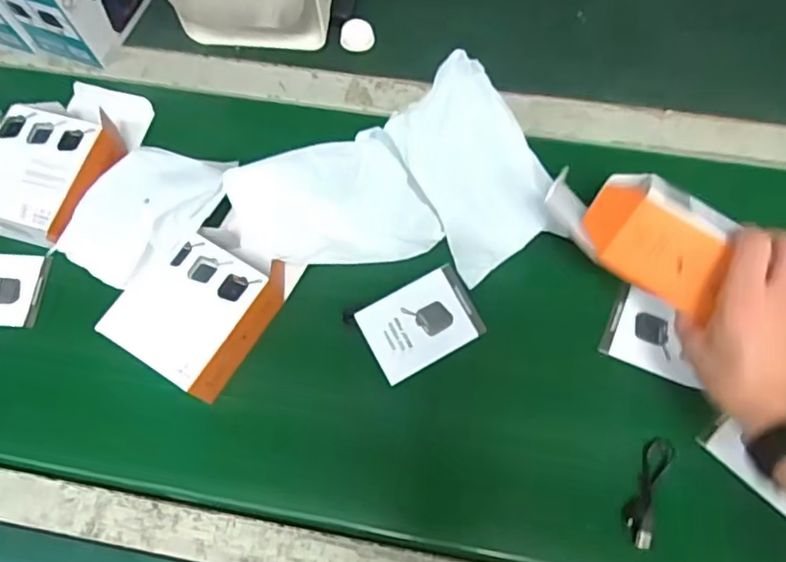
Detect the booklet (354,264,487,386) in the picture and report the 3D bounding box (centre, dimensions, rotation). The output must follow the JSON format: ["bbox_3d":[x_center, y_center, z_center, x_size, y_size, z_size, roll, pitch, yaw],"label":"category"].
[{"bbox_3d":[0.026,0.038,0.536,0.098,0.007,0.071,-28,87,-12],"label":"booklet"}]

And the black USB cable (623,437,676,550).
[{"bbox_3d":[0.205,0.167,0.481,0.023,0.016,0.087,23,72,10],"label":"black USB cable"}]

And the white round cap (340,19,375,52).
[{"bbox_3d":[-0.038,-0.263,0.648,0.035,0.018,0.031,-8,69,-1],"label":"white round cap"}]

